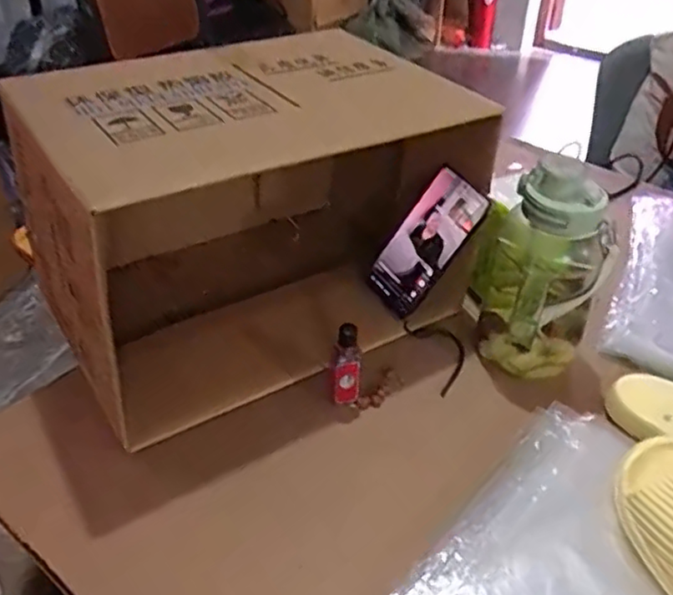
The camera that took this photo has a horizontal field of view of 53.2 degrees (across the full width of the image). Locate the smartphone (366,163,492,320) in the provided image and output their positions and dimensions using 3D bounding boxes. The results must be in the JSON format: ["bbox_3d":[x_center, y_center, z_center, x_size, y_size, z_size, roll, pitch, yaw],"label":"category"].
[{"bbox_3d":[0.094,-0.056,0.717,0.075,0.160,0.012,50,30,22],"label":"smartphone"}]

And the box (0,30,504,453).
[{"bbox_3d":[-0.084,-0.089,0.681,0.396,0.253,0.267,-22,42,-28],"label":"box"}]

